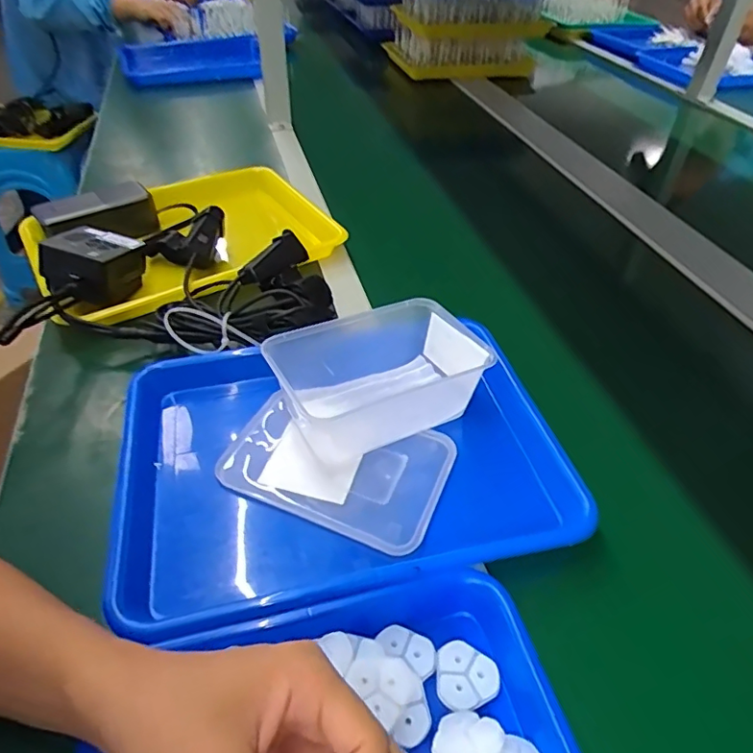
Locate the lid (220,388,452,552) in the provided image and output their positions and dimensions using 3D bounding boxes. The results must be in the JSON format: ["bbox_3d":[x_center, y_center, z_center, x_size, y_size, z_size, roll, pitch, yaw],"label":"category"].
[{"bbox_3d":[-0.032,0.068,0.431,0.171,0.008,0.108,16,45,14],"label":"lid"}]

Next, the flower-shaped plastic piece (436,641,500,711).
[{"bbox_3d":[0.054,0.178,0.321,0.035,0.006,0.035,1,44,-1],"label":"flower-shaped plastic piece"}]

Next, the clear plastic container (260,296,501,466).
[{"bbox_3d":[0.008,-0.002,0.463,0.174,0.060,0.108,-20,48,-22],"label":"clear plastic container"}]

